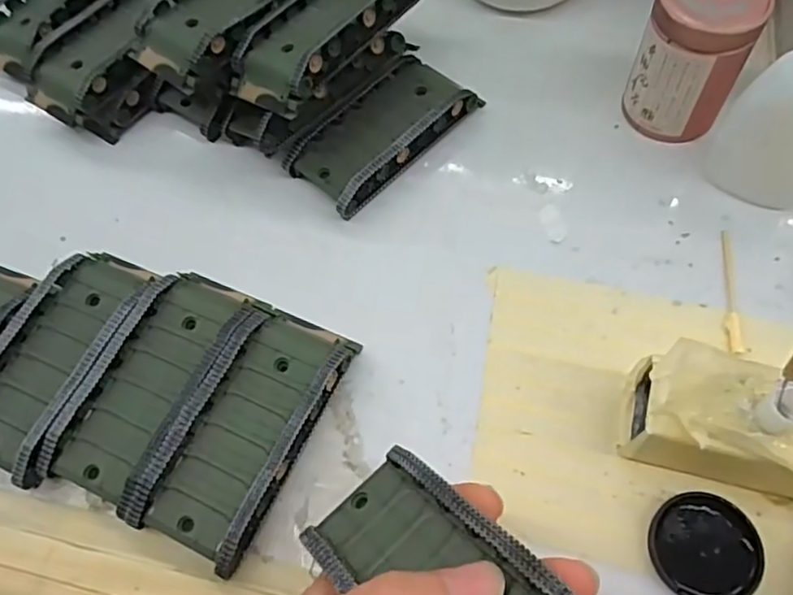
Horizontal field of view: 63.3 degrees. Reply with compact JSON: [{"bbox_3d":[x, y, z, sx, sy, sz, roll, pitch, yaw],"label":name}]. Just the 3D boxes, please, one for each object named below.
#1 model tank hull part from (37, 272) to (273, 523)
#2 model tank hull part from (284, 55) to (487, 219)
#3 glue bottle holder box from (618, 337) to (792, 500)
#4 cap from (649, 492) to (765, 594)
[{"bbox_3d":[-0.095,0.031,0.254,0.045,0.017,0.095,21,65,14],"label":"model tank hull part"},{"bbox_3d":[-0.006,-0.081,0.311,0.089,0.021,0.042,-41,67,-17],"label":"model tank hull part"},{"bbox_3d":[0.123,0.046,0.217,0.087,0.048,0.041,15,63,12],"label":"glue bottle holder box"},{"bbox_3d":[0.105,0.086,0.221,0.035,0.007,0.035,-2,61,3],"label":"cap"}]

